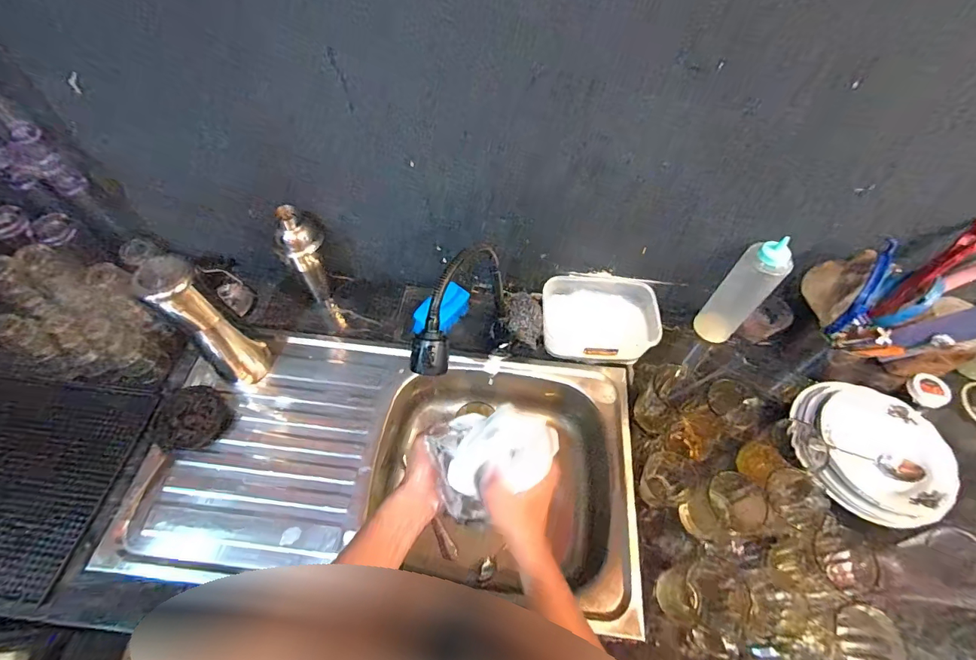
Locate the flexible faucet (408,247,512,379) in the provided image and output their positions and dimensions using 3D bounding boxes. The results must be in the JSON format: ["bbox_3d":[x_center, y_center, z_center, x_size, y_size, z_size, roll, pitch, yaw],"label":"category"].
[{"bbox_3d":[-0.010,-0.028,0.649,0.070,0.168,0.304,26,19,13],"label":"flexible faucet"}]

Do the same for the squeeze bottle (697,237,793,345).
[{"bbox_3d":[0.427,-0.060,0.739,0.055,0.221,0.070,-35,65,-21],"label":"squeeze bottle"}]

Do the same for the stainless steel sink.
[{"bbox_3d":[-0.143,0.224,0.737,0.744,0.135,0.410,6,58,2],"label":"stainless steel sink"}]

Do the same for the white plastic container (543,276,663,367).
[{"bbox_3d":[0.199,-0.018,0.791,0.201,0.074,0.146,6,58,2],"label":"white plastic container"}]

